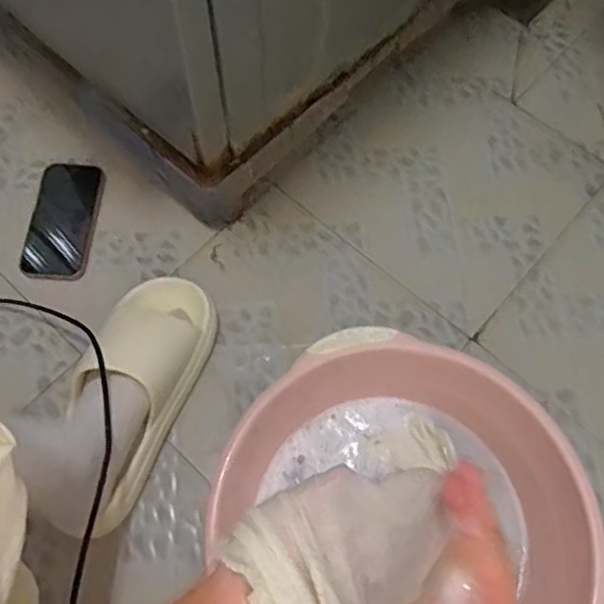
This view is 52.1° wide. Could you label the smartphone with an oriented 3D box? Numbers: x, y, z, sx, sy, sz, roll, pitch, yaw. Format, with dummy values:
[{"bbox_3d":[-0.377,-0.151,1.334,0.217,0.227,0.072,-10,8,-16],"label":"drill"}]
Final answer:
[{"bbox_3d":[-0.277,-0.095,0.719,0.072,0.014,0.142,5,67,2],"label":"smartphone"}]

